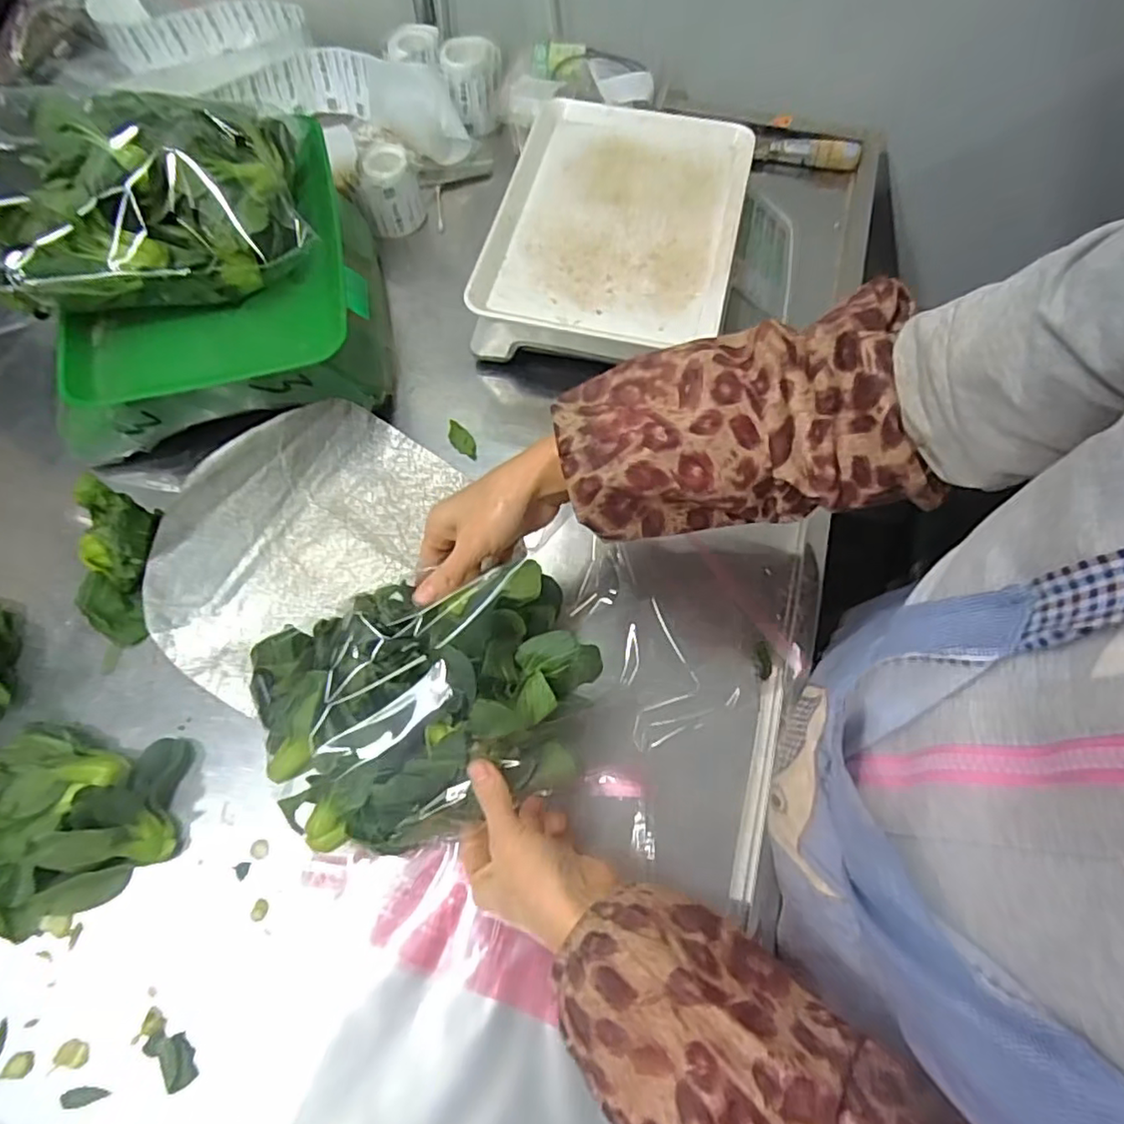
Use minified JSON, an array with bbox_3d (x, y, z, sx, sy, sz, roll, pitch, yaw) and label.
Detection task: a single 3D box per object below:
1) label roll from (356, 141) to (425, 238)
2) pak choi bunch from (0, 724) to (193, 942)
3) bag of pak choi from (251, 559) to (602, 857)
[{"bbox_3d":[-0.179,-0.390,0.667,0.056,0.075,0.055,0,66,0],"label":"label roll"},{"bbox_3d":[-0.367,0.182,0.437,0.178,0.056,0.136,4,67,3],"label":"pak choi bunch"},{"bbox_3d":[-0.086,0.088,0.407,0.211,0.065,0.158,-17,71,-7],"label":"bag of pak choi"}]

